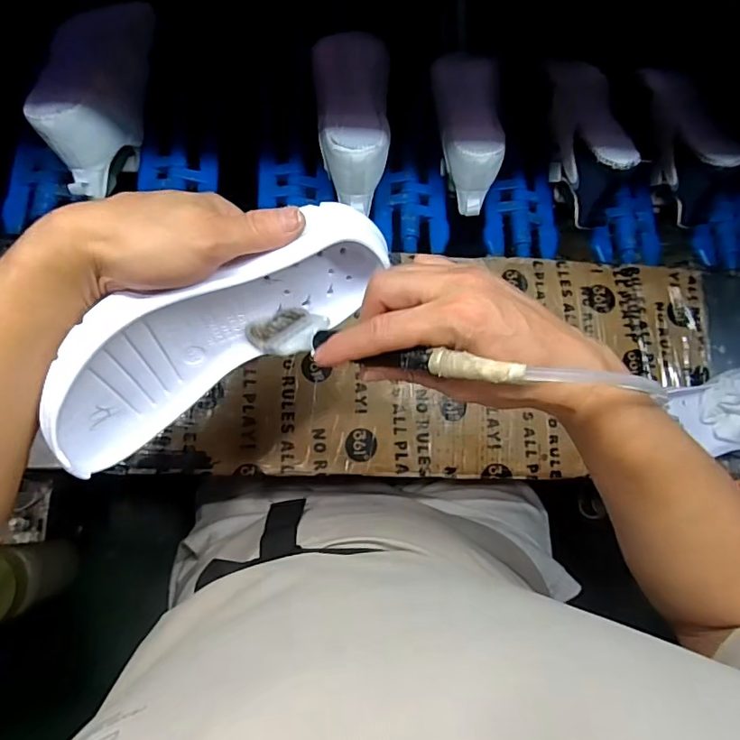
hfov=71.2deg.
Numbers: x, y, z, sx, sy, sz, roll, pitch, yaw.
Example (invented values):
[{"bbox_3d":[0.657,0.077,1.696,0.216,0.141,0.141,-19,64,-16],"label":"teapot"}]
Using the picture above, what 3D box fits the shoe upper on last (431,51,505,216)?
[{"bbox_3d":[0.116,-0.283,0.611,0.079,0.073,0.193,1,71,-1],"label":"shoe upper on last"}]

